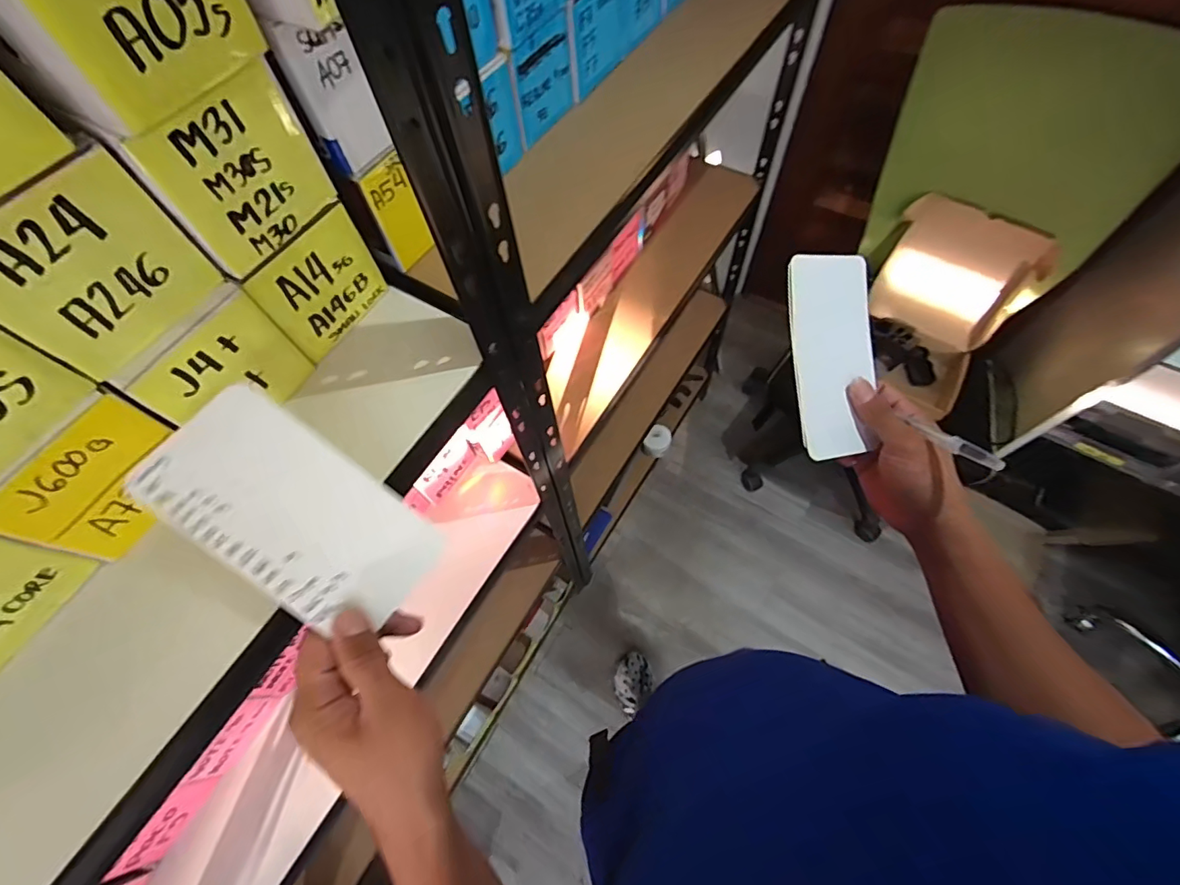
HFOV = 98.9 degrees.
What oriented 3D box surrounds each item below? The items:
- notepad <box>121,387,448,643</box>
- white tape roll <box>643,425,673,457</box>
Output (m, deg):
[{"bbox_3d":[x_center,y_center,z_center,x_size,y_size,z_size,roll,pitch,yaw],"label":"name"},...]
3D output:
[{"bbox_3d":[-0.176,0.045,0.307,0.159,0.011,0.085,42,71,-11],"label":"notepad"},{"bbox_3d":[0.199,-0.010,1.450,0.069,0.048,0.084,29,68,15],"label":"white tape roll"}]

